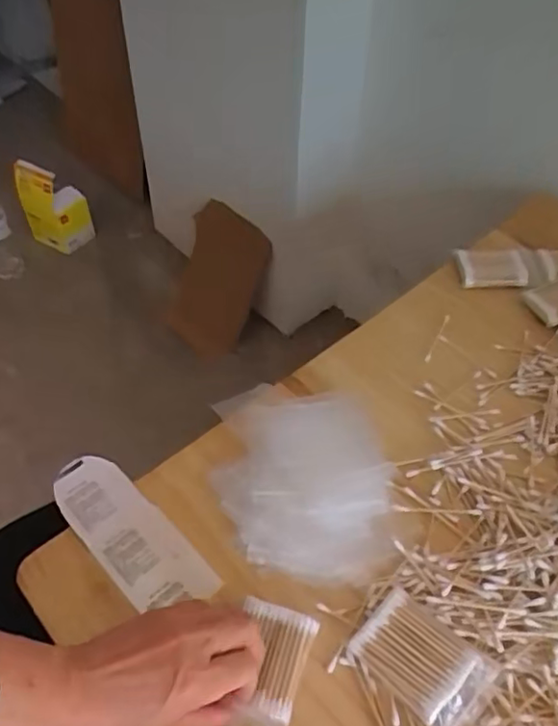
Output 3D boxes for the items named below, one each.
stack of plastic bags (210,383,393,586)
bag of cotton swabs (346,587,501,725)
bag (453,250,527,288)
[{"bbox_3d":[0.019,0.092,0.514,0.150,0.019,0.171,5,49,2],"label":"stack of plastic bags"},{"bbox_3d":[0.104,0.211,0.430,0.065,0.024,0.092,-36,59,-28],"label":"bag of cotton swabs"},{"bbox_3d":[0.242,-0.109,0.691,0.078,0.016,0.049,0,49,-2],"label":"bag"}]

